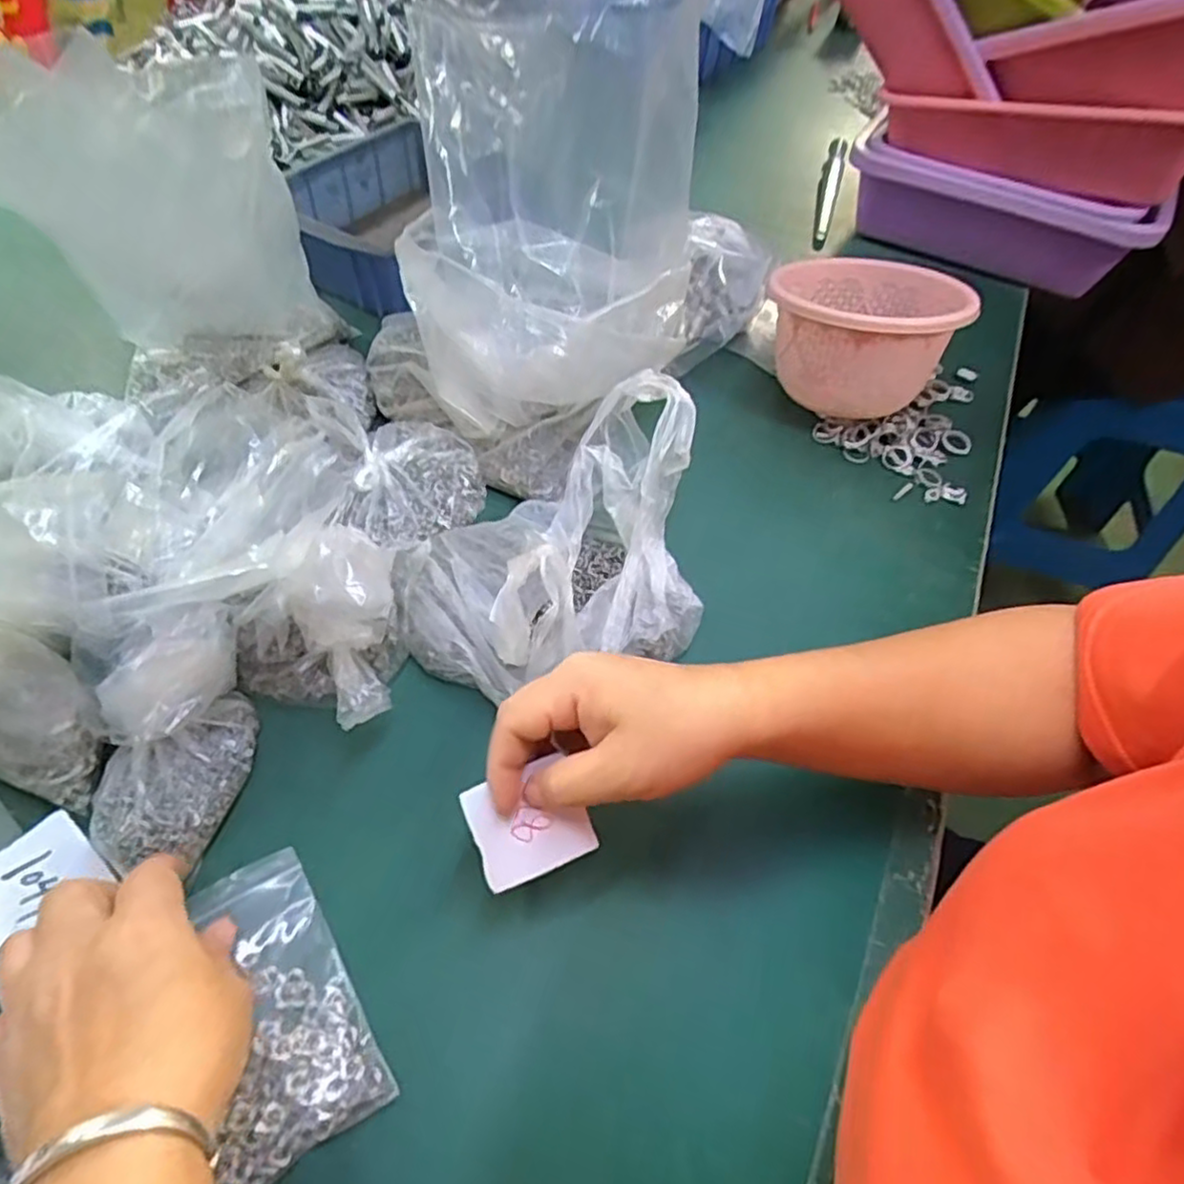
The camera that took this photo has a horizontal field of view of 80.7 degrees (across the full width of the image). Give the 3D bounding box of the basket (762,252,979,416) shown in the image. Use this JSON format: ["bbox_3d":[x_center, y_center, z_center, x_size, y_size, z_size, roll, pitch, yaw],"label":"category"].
[{"bbox_3d":[0.205,-0.196,0.549,0.135,0.117,0.127,12,53,5],"label":"basket"}]

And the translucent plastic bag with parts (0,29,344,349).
[{"bbox_3d":[-0.249,-0.217,0.428,0.135,0.224,0.026,-23,80,-13],"label":"translucent plastic bag with parts"}]

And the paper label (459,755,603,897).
[{"bbox_3d":[-0.029,0.106,0.323,0.052,0.004,0.048,-18,84,-13],"label":"paper label"}]

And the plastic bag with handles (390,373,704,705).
[{"bbox_3d":[-0.025,-0.029,0.419,0.189,0.096,0.174,-9,54,-11],"label":"plastic bag with handles"}]

